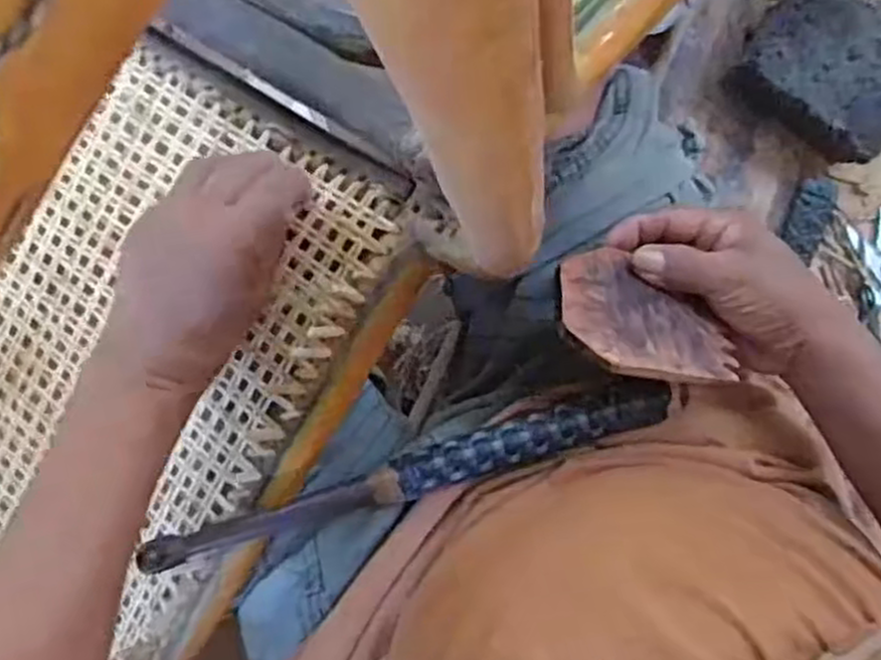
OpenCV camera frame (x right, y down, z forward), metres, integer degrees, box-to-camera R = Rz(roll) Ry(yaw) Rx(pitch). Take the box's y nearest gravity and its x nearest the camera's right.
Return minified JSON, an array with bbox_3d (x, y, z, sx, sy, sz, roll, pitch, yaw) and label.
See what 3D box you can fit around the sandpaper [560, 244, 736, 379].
[{"bbox_3d":[0.105,-0.001,0.410,0.099,0.006,0.068,43,58,5],"label":"sandpaper"}]

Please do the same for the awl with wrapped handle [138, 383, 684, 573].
[{"bbox_3d":[-0.009,0.078,0.435,0.286,0.022,0.025,-16,95,-5],"label":"awl with wrapped handle"}]

